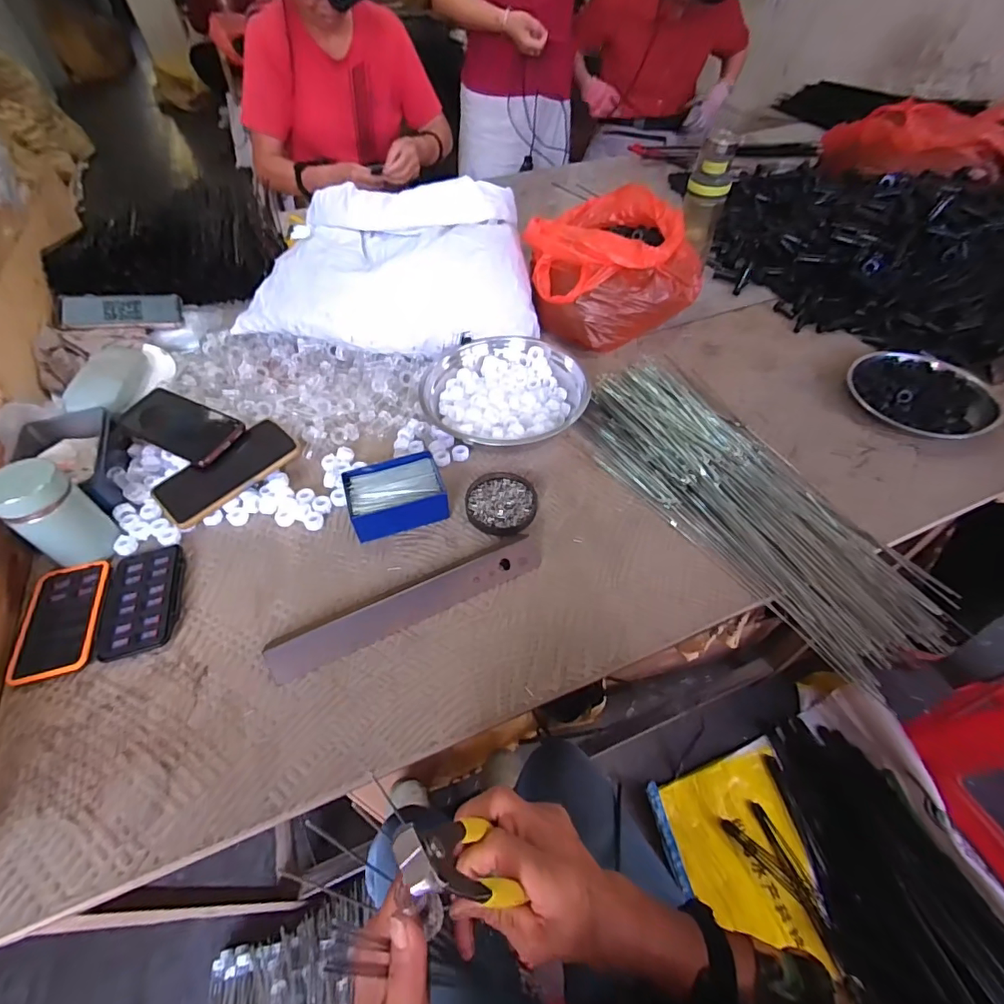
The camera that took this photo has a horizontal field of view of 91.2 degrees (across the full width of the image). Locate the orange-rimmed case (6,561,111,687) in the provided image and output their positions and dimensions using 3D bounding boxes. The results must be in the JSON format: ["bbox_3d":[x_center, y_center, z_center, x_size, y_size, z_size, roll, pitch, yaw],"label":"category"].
[{"bbox_3d":[-0.452,0.117,0.502,0.075,0.008,0.128,-15,53,-11],"label":"orange-rimmed case"}]

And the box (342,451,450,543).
[{"bbox_3d":[-0.124,-0.008,0.584,0.108,0.041,0.089,-15,53,-11],"label":"box"}]

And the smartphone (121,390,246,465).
[{"bbox_3d":[-0.414,-0.099,0.634,0.158,0.008,0.074,23,65,15],"label":"smartphone"}]

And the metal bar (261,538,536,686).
[{"bbox_3d":[-0.088,0.105,0.509,0.290,0.024,0.032,-23,55,-16],"label":"metal bar"}]

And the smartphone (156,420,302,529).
[{"bbox_3d":[-0.332,-0.041,0.597,0.065,0.012,0.161,44,69,12],"label":"smartphone"}]

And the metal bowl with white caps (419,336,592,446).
[{"bbox_3d":[0.004,-0.155,0.674,0.222,0.059,0.199,0,52,1],"label":"metal bowl with white caps"}]

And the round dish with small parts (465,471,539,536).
[{"bbox_3d":[0.000,-0.001,0.597,0.083,0.006,0.090,0,52,0],"label":"round dish with small parts"}]

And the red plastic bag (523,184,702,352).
[{"bbox_3d":[0.194,-0.399,0.820,0.263,0.144,0.289,23,56,17],"label":"red plastic bag"}]

